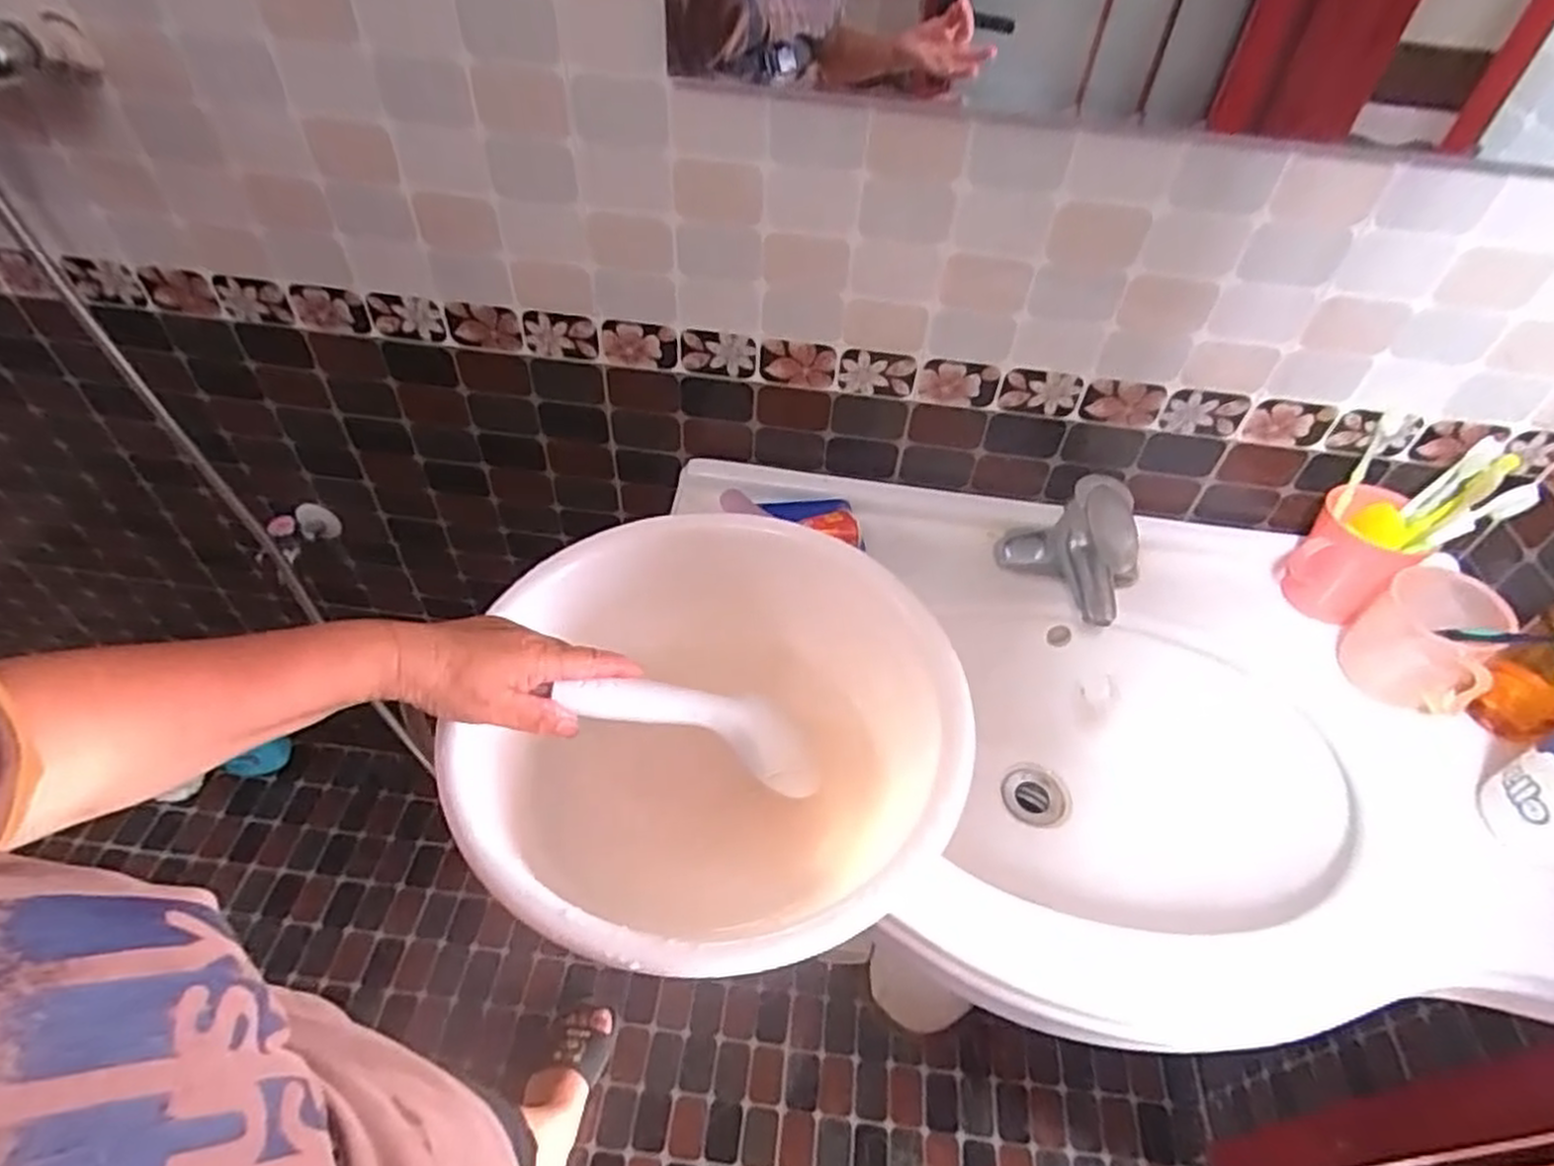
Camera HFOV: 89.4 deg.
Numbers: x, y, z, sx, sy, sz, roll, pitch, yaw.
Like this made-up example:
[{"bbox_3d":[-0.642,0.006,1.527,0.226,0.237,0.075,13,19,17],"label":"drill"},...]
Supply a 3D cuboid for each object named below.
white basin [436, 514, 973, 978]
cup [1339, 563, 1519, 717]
[{"bbox_3d":[-0.048,0.120,0.565,0.329,0.152,0.318,2,48,-3],"label":"white basin"},{"bbox_3d":[0.551,0.055,0.667,0.076,0.114,0.097,-24,54,-23],"label":"cup"}]

